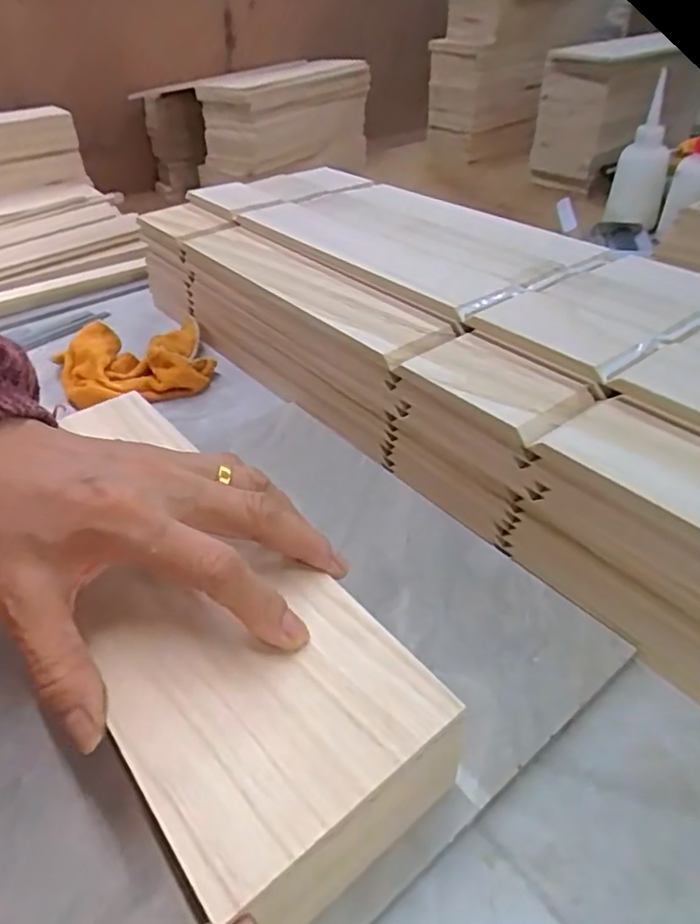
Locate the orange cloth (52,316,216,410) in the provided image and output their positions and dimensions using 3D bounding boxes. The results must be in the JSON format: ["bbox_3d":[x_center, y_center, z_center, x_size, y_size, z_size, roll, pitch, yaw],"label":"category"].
[{"bbox_3d":[-0.188,-0.088,0.530,0.122,0.033,0.105,-19,41,-17],"label":"orange cloth"}]

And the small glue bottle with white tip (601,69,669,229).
[{"bbox_3d":[0.349,-0.351,0.736,0.061,0.124,0.050,13,42,20],"label":"small glue bottle with white tip"}]

